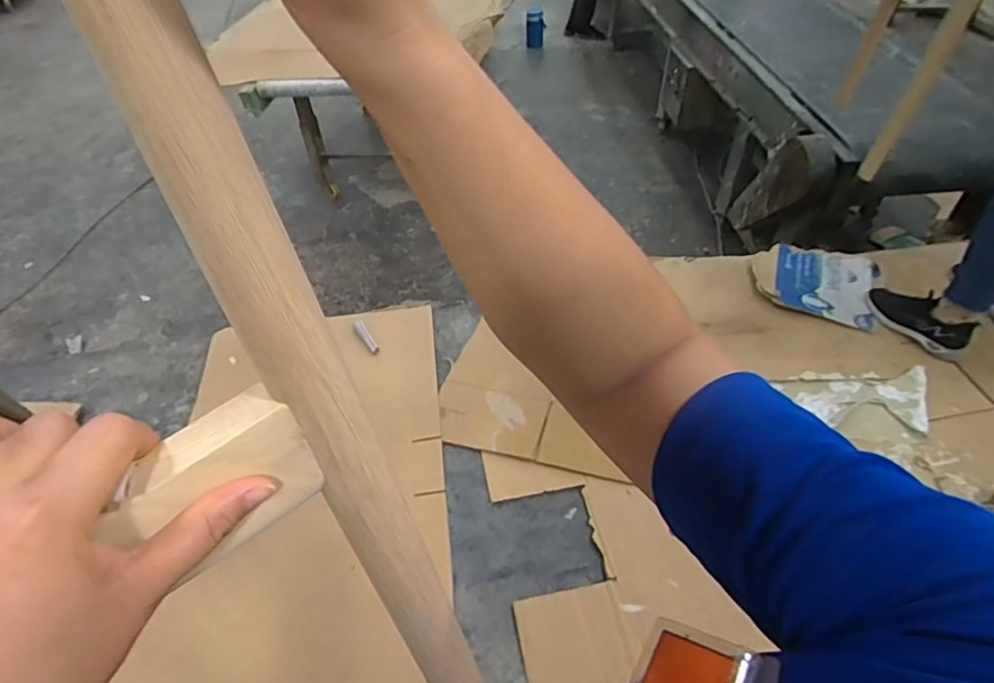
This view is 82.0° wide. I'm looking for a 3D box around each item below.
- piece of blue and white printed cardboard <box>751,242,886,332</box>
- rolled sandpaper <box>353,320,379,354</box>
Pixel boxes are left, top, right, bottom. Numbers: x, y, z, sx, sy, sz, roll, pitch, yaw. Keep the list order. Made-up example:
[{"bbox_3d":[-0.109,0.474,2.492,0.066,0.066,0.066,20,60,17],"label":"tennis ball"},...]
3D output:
[{"bbox_3d":[0.783,-0.155,1.412,0.280,0.030,0.275,19,49,20],"label":"piece of blue and white printed cardboard"},{"bbox_3d":[-0.310,-0.012,1.359,0.025,0.009,0.099,-29,66,-23],"label":"rolled sandpaper"}]

